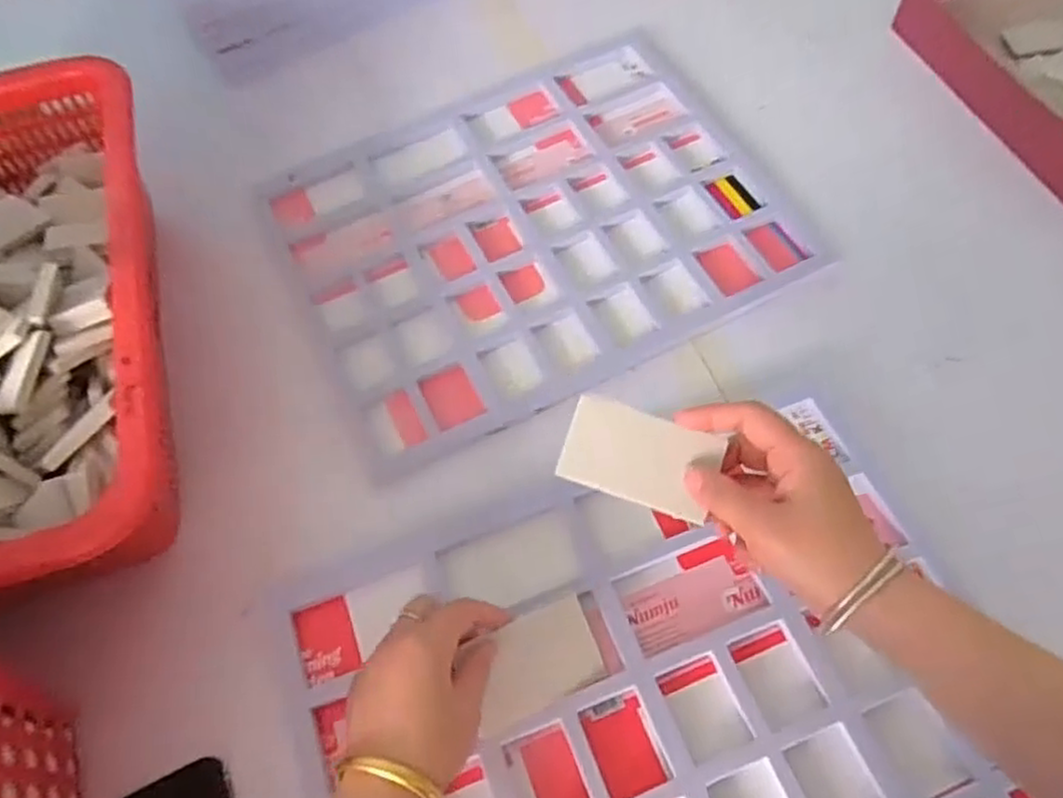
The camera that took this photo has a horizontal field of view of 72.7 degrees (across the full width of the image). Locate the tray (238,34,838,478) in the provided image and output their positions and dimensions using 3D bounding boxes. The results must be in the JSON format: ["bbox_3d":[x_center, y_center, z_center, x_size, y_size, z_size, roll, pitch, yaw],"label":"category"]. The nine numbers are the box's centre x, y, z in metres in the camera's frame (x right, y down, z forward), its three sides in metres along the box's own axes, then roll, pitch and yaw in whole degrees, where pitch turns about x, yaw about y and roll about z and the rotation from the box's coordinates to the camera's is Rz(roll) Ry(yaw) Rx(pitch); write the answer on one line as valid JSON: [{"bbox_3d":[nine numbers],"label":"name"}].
[{"bbox_3d":[-0.002,-0.162,0.653,0.422,0.013,0.346,-25,62,-9],"label":"tray"}]

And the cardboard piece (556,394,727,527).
[{"bbox_3d":[0.062,0.034,0.413,0.086,0.004,0.050,18,86,8],"label":"cardboard piece"}]

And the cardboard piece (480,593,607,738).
[{"bbox_3d":[0.001,0.165,0.454,0.084,0.004,0.055,-23,79,-15],"label":"cardboard piece"}]

